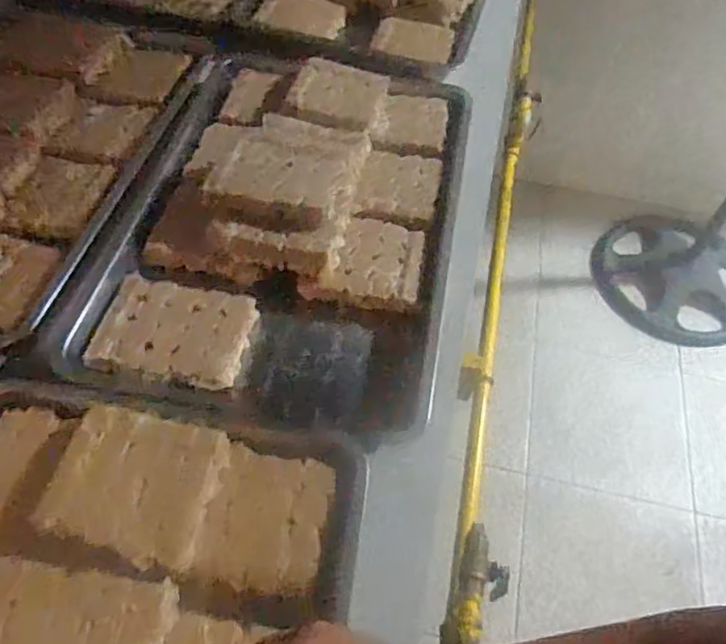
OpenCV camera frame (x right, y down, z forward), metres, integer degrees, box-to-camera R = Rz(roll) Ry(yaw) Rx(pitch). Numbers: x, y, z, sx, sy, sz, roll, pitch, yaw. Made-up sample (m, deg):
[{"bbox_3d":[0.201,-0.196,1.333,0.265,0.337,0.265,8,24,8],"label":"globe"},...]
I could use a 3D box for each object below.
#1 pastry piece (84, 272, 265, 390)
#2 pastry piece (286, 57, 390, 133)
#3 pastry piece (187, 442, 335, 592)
[{"bbox_3d":[-0.205,0.011,0.671,0.151,0.029,0.115,10,57,2],"label":"pastry piece"},{"bbox_3d":[-0.030,-0.311,0.856,0.128,0.035,0.111,14,57,5],"label":"pastry piece"},{"bbox_3d":[-0.087,0.185,0.566,0.105,0.043,0.124,9,57,2],"label":"pastry piece"}]

